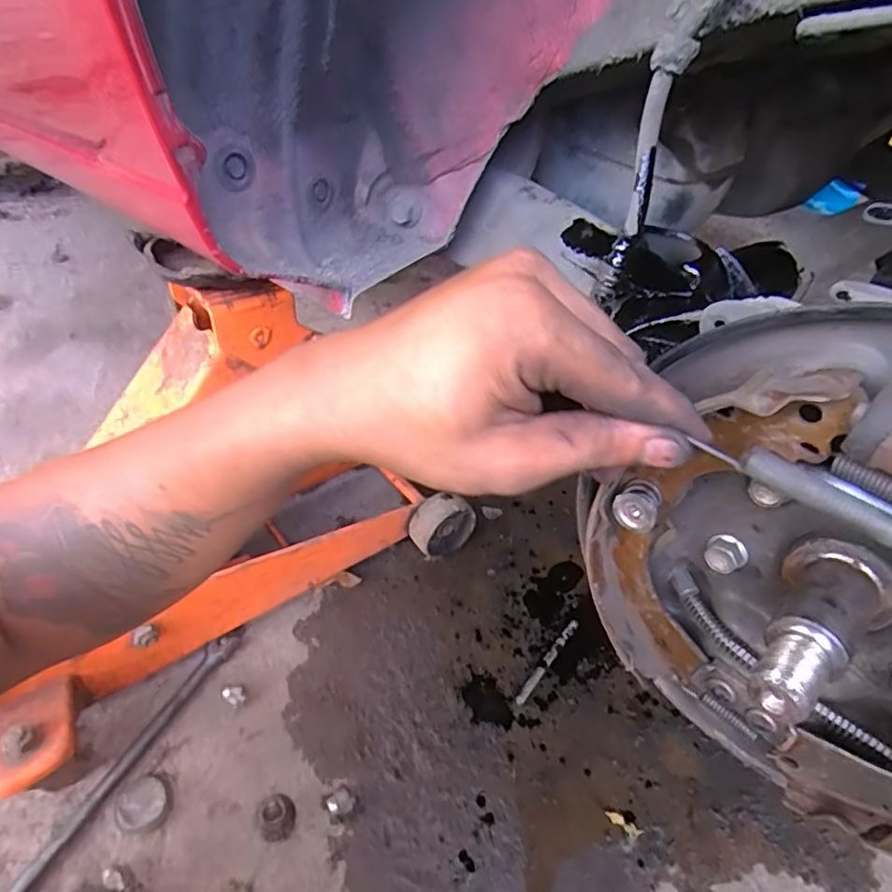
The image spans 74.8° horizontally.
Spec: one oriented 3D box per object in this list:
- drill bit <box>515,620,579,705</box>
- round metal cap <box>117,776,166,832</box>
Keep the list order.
[{"bbox_3d":[0.130,0.274,0.744,0.013,0.012,0.137,30,46,26],"label":"drill bit"},{"bbox_3d":[-0.306,0.362,0.588,0.044,0.017,0.047,3,41,-3],"label":"round metal cap"}]

